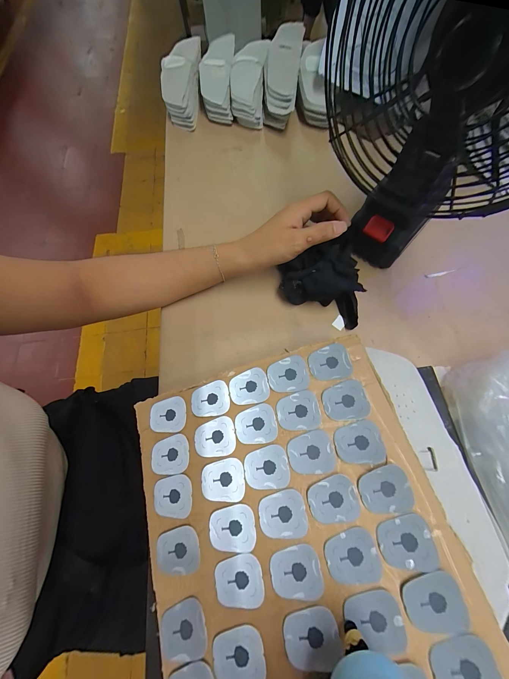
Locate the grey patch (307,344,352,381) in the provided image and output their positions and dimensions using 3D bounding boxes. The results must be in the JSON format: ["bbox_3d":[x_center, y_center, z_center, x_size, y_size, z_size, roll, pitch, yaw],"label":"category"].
[{"bbox_3d":[0.072,0.022,0.235,0.037,0.005,0.032,-11,70,-1],"label":"grey patch"}]

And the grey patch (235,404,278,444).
[{"bbox_3d":[0.001,0.079,0.227,0.037,0.004,0.033,-9,70,0],"label":"grey patch"}]

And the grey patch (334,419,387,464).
[{"bbox_3d":[0.089,0.088,0.208,0.037,0.006,0.032,-10,70,-1],"label":"grey patch"}]

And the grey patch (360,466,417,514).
[{"bbox_3d":[0.105,0.121,0.197,0.039,0.004,0.032,-15,75,3],"label":"grey patch"}]

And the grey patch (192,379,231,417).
[{"bbox_3d":[-0.044,0.059,0.243,0.038,0.004,0.032,-12,70,-1],"label":"grey patch"}]

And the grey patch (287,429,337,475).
[{"bbox_3d":[0.049,0.099,0.214,0.039,0.005,0.033,-10,70,-1],"label":"grey patch"}]

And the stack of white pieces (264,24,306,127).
[{"bbox_3d":[0.051,-0.488,0.453,0.059,0.062,0.212,7,70,5],"label":"stack of white pieces"}]

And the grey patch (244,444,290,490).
[{"bbox_3d":[0.010,0.112,0.214,0.038,0.004,0.033,-10,70,-1],"label":"grey patch"}]

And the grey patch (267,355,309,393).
[{"bbox_3d":[0.033,0.034,0.238,0.039,0.004,0.033,-12,72,5],"label":"grey patch"}]

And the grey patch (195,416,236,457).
[{"bbox_3d":[-0.037,0.091,0.230,0.038,0.004,0.033,-9,70,0],"label":"grey patch"}]

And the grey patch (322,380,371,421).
[{"bbox_3d":[0.082,0.056,0.221,0.038,0.005,0.033,-11,70,-1],"label":"grey patch"}]

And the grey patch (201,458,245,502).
[{"bbox_3d":[-0.028,0.126,0.218,0.038,0.004,0.033,-8,70,0],"label":"grey patch"}]

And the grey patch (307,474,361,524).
[{"bbox_3d":[0.064,0.130,0.199,0.038,0.004,0.033,-13,71,-2],"label":"grey patch"}]

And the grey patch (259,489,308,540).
[{"bbox_3d":[0.023,0.144,0.202,0.037,0.004,0.033,-11,70,-1],"label":"grey patch"}]

